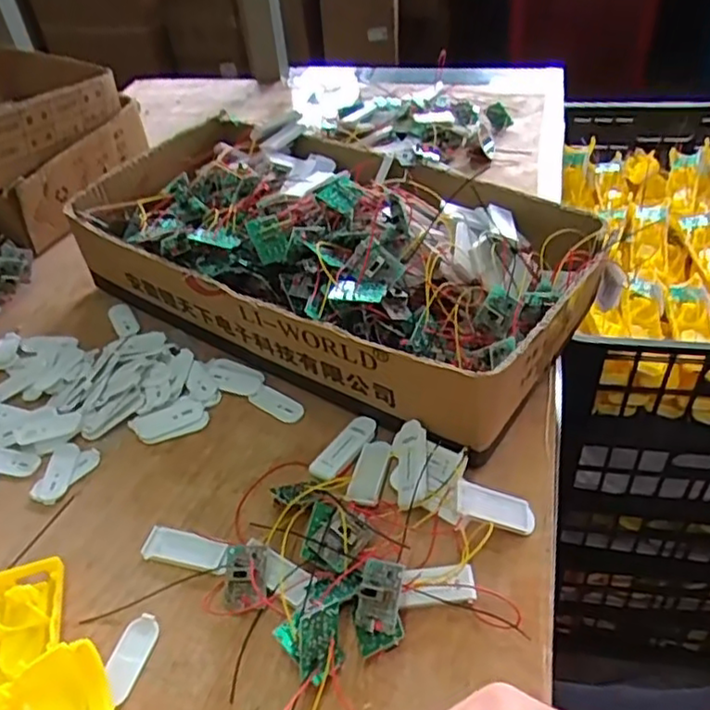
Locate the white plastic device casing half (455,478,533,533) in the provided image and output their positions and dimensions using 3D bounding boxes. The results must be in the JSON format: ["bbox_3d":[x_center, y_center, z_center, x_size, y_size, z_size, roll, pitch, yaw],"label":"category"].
[{"bbox_3d":[0.085,0.091,0.392,0.052,0.005,0.021,18,59,-15],"label":"white plastic device casing half"}]

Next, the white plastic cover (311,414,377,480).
[{"bbox_3d":[-0.008,0.063,0.452,0.022,0.012,0.054,25,50,29],"label":"white plastic cover"}]

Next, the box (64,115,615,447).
[{"bbox_3d":[-0.028,-0.088,0.554,0.425,0.100,0.232,25,51,30],"label":"box"}]

